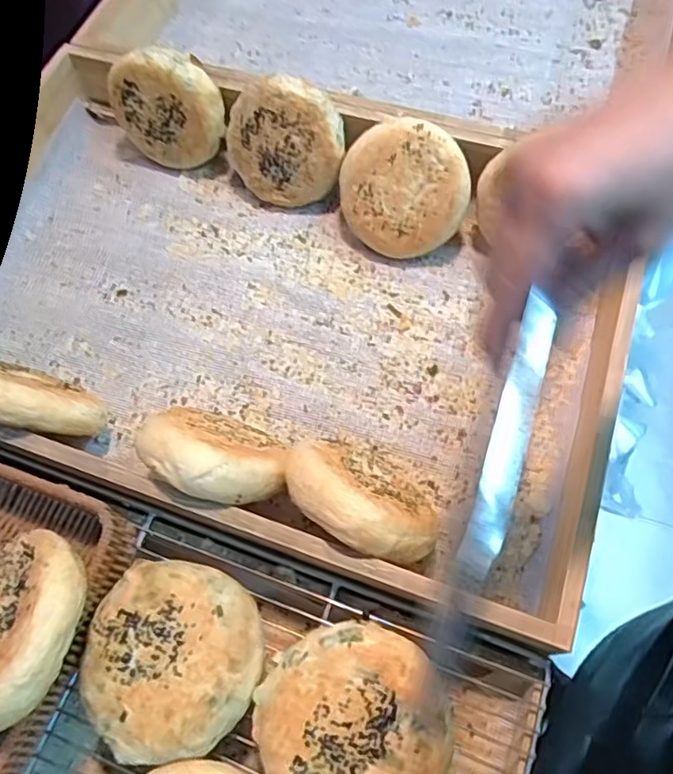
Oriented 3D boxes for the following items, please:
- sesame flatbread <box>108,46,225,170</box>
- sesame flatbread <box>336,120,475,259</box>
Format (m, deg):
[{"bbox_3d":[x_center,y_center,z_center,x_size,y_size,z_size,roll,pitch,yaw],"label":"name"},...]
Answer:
[{"bbox_3d":[-0.167,-0.279,0.614,0.116,0.111,0.036,11,51,11],"label":"sesame flatbread"},{"bbox_3d":[0.060,-0.178,0.554,0.115,0.115,0.016,8,23,16],"label":"sesame flatbread"}]

